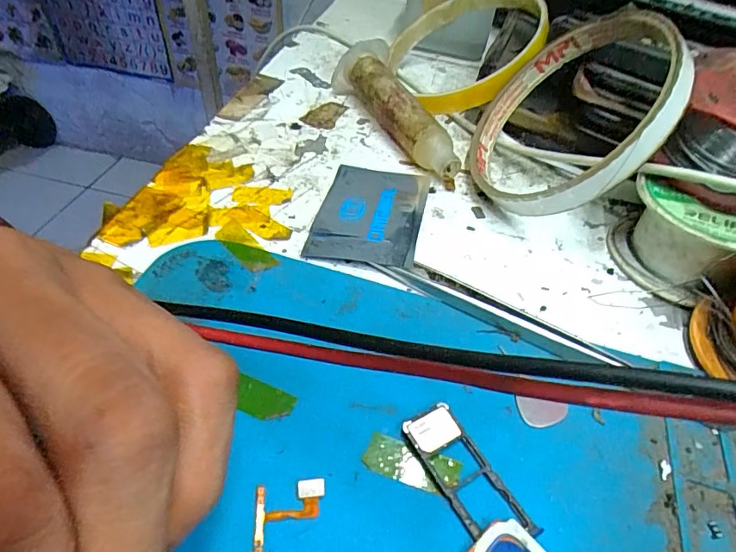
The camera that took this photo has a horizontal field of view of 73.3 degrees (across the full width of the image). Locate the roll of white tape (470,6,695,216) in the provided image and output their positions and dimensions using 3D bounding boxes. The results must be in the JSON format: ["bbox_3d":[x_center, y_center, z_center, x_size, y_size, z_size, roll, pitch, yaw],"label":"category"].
[{"bbox_3d":[0.075,-0.060,0.187,0.011,0.080,0.079,31,24,-33],"label":"roll of white tape"}]

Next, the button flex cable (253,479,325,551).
[{"bbox_3d":[-0.017,0.062,0.108,0.016,0.004,0.033,0,48,-7],"label":"button flex cable"}]

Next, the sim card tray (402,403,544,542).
[{"bbox_3d":[0.024,0.050,0.124,0.015,0.004,0.038,-23,54,-25],"label":"sim card tray"}]

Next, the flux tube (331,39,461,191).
[{"bbox_3d":[0.014,-0.077,0.227,0.021,0.026,0.093,-18,51,-20],"label":"flux tube"}]

